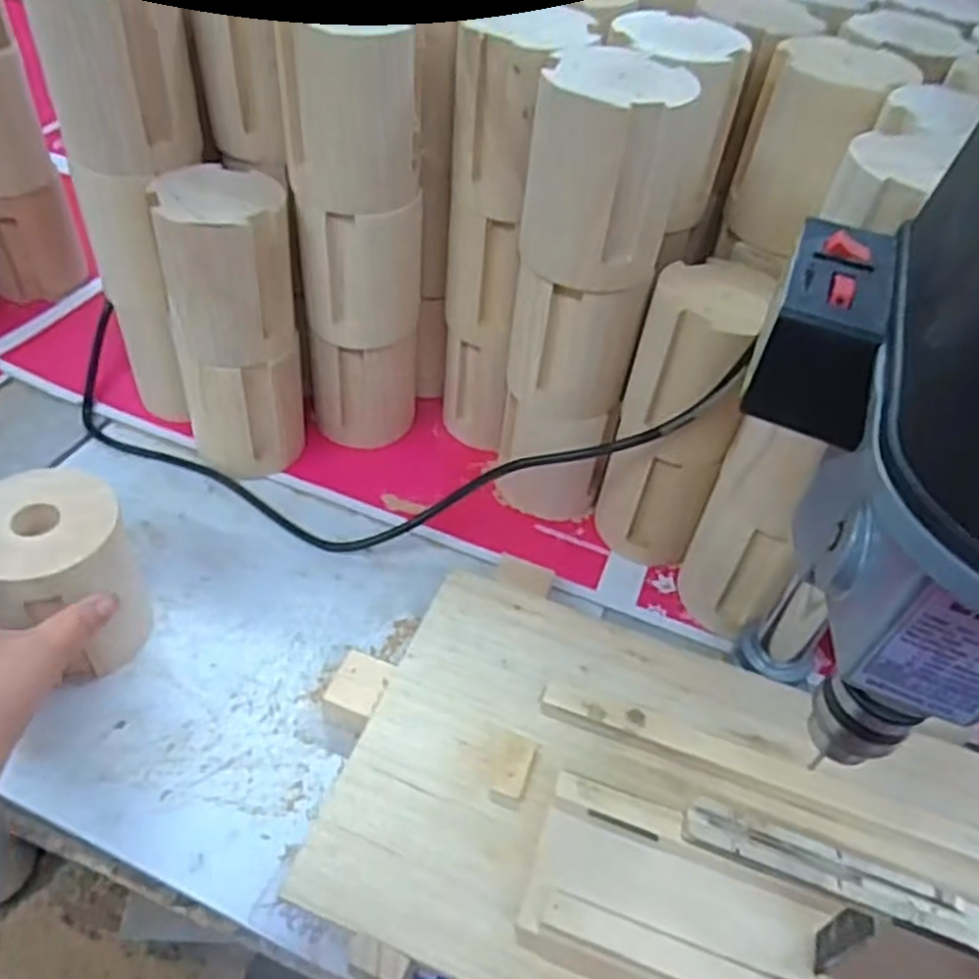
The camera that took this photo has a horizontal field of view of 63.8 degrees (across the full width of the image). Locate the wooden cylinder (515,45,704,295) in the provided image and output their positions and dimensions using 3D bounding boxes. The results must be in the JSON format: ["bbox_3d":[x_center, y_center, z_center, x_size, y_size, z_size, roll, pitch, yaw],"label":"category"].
[{"bbox_3d":[0.064,-0.166,0.420,0.086,0.102,0.078,11,47,3],"label":"wooden cylinder"}]

